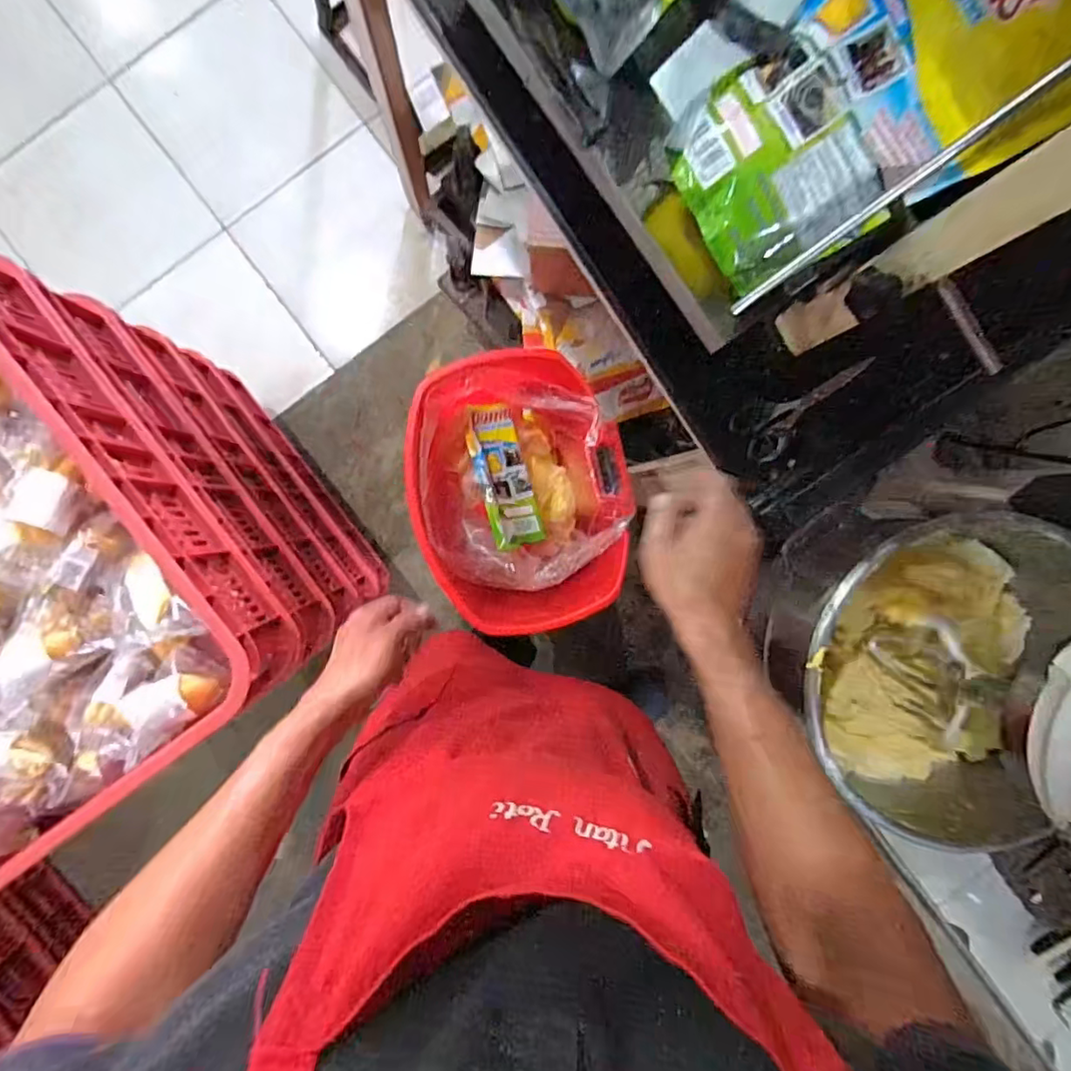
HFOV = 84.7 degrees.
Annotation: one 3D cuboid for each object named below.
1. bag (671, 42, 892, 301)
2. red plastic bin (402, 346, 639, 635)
[{"bbox_3d":[0.155,-0.240,0.386,0.104,0.045,0.134,-28,101,30],"label":"bag"},{"bbox_3d":[-0.023,-0.062,0.884,0.291,0.147,0.378,-10,94,-3],"label":"red plastic bin"}]

